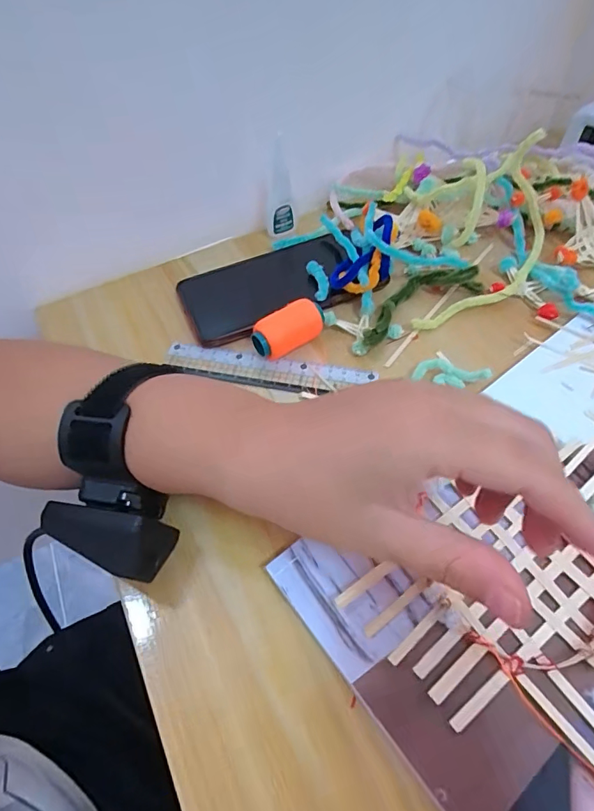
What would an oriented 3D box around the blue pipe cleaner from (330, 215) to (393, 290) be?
[{"bbox_3d":[0.061,-0.122,0.359,0.035,0.012,0.084,29,61,22],"label":"blue pipe cleaner"}]

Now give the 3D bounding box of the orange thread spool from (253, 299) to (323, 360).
[{"bbox_3d":[-0.006,-0.056,0.332,0.058,0.026,0.024,-25,57,-14],"label":"orange thread spool"}]

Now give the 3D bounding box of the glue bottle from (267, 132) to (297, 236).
[{"bbox_3d":[-0.017,-0.190,0.392,0.025,0.074,0.027,-3,55,2],"label":"glue bottle"}]

